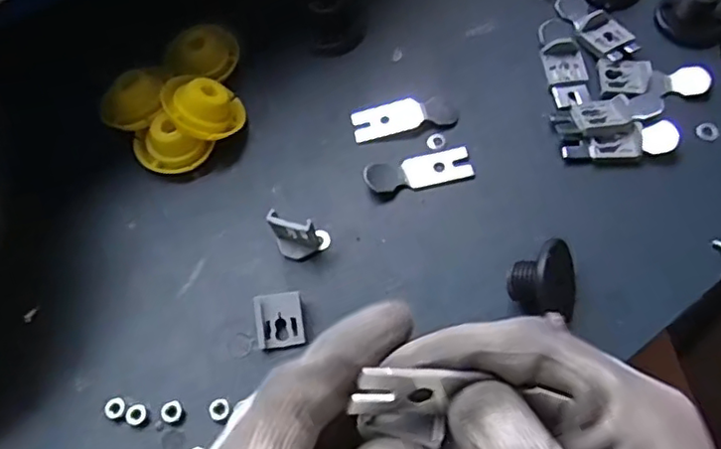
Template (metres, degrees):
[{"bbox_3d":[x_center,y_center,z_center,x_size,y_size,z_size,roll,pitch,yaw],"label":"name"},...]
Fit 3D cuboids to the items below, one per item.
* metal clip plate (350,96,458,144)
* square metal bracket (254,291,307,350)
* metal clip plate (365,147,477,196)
[{"bbox_3d":[0.027,-0.068,0.380,0.063,0.007,0.023,-11,66,-3],"label":"metal clip plate"},{"bbox_3d":[-0.042,0.050,0.326,0.025,0.006,0.027,-11,86,-2],"label":"square metal bracket"},{"bbox_3d":[0.034,-0.032,0.363,0.063,0.007,0.021,-14,66,-4],"label":"metal clip plate"}]

